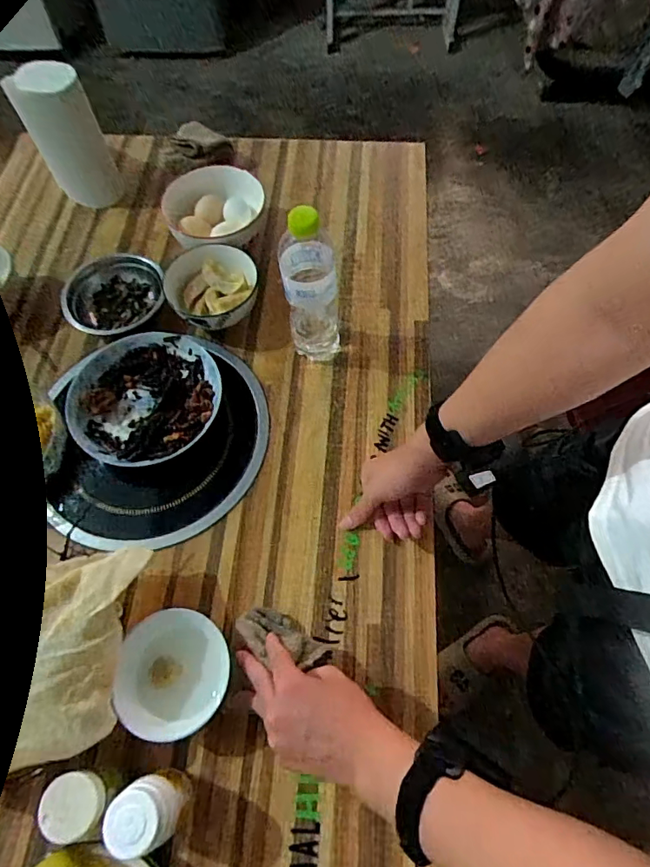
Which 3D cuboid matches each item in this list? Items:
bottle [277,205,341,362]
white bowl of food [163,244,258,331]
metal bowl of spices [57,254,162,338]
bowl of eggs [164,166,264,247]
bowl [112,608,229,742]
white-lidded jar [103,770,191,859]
[{"bbox_3d":[-0.016,-0.176,0.621,0.073,0.226,0.060,-13,65,-5],"label":"bottle"},{"bbox_3d":[-0.160,-0.202,0.724,0.124,0.057,0.118,0,64,1],"label":"white bowl of food"},{"bbox_3d":[-0.305,-0.194,0.739,0.140,0.051,0.133,-10,64,-4],"label":"metal bowl of spices"},{"bbox_3d":[-0.162,-0.327,0.773,0.141,0.075,0.141,0,64,1],"label":"bowl of eggs"},{"bbox_3d":[-0.154,0.244,0.519,0.109,0.059,0.113,0,64,1],"label":"bowl"},{"bbox_3d":[-0.151,0.330,0.446,0.049,0.094,0.051,0,64,1],"label":"white-lidded jar"}]

